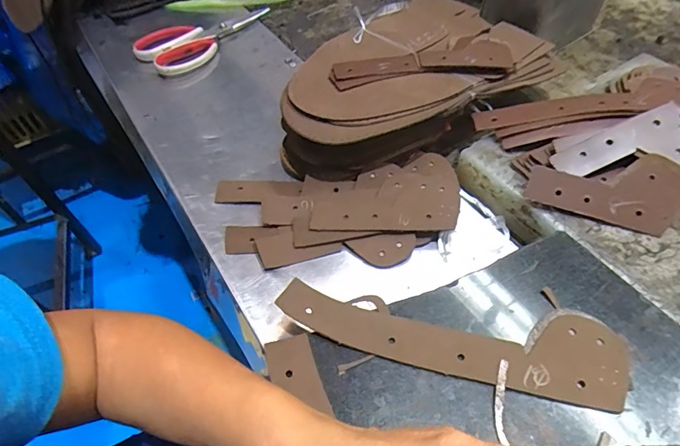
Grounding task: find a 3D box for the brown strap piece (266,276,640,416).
[{"bbox_3d":[0.077,0.077,0.311,0.242,0.009,0.060,9,58,12],"label":"brown strap piece"}]

